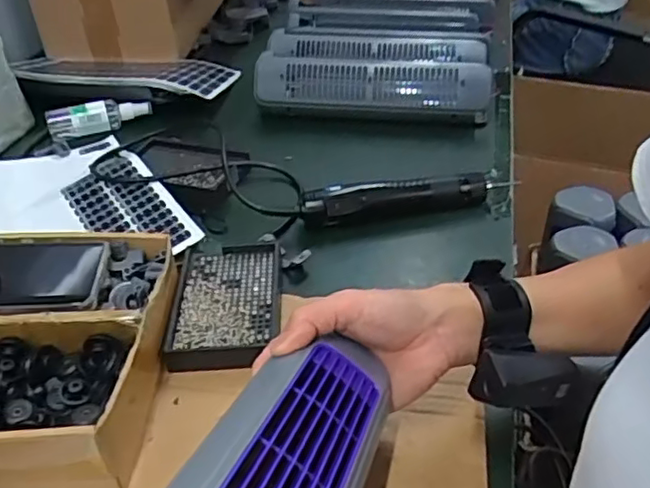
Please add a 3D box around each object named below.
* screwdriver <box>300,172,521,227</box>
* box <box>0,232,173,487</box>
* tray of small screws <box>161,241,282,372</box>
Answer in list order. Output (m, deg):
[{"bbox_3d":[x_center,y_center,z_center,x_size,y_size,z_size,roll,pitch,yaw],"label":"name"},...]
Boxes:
[{"bbox_3d":[0.087,-0.047,0.653,0.221,0.038,0.029,-9,38,-7],"label":"screwdriver"},{"bbox_3d":[-0.212,0.078,0.469,0.176,0.061,0.208,-1,37,3],"label":"box"},{"bbox_3d":[-0.086,0.049,0.557,0.091,0.023,0.154,-4,37,-1],"label":"tray of small screws"}]

